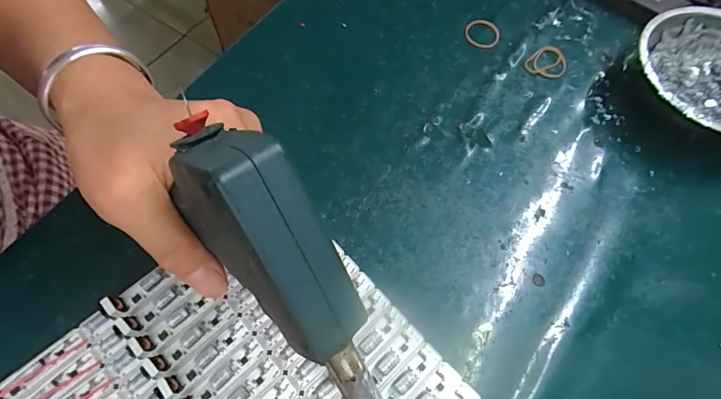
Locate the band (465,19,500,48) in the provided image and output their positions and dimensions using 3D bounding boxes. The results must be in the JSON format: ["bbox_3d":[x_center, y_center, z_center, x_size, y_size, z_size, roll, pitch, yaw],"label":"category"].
[{"bbox_3d":[0.108,-0.147,0.352,0.031,0.004,0.029,1,65,-2],"label":"band"}]

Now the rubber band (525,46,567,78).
[{"bbox_3d":[0.161,-0.117,0.342,0.039,0.004,0.030,-40,73,-18],"label":"rubber band"}]

